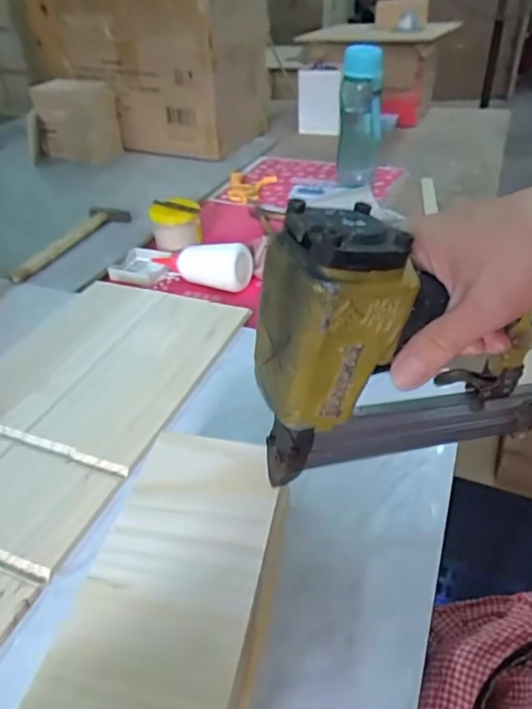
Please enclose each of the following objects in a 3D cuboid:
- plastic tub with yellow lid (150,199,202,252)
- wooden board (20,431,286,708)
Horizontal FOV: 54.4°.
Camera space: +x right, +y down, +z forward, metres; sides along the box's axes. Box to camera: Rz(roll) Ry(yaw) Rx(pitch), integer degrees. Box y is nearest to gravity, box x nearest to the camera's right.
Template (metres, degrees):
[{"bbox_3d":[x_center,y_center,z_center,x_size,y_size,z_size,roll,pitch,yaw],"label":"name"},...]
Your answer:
[{"bbox_3d":[-0.143,-0.209,0.833,0.079,0.063,0.073,-6,36,-4],"label":"plastic tub with yellow lid"},{"bbox_3d":[-0.056,0.140,0.297,0.110,0.010,0.236,2,38,7],"label":"wooden board"}]

